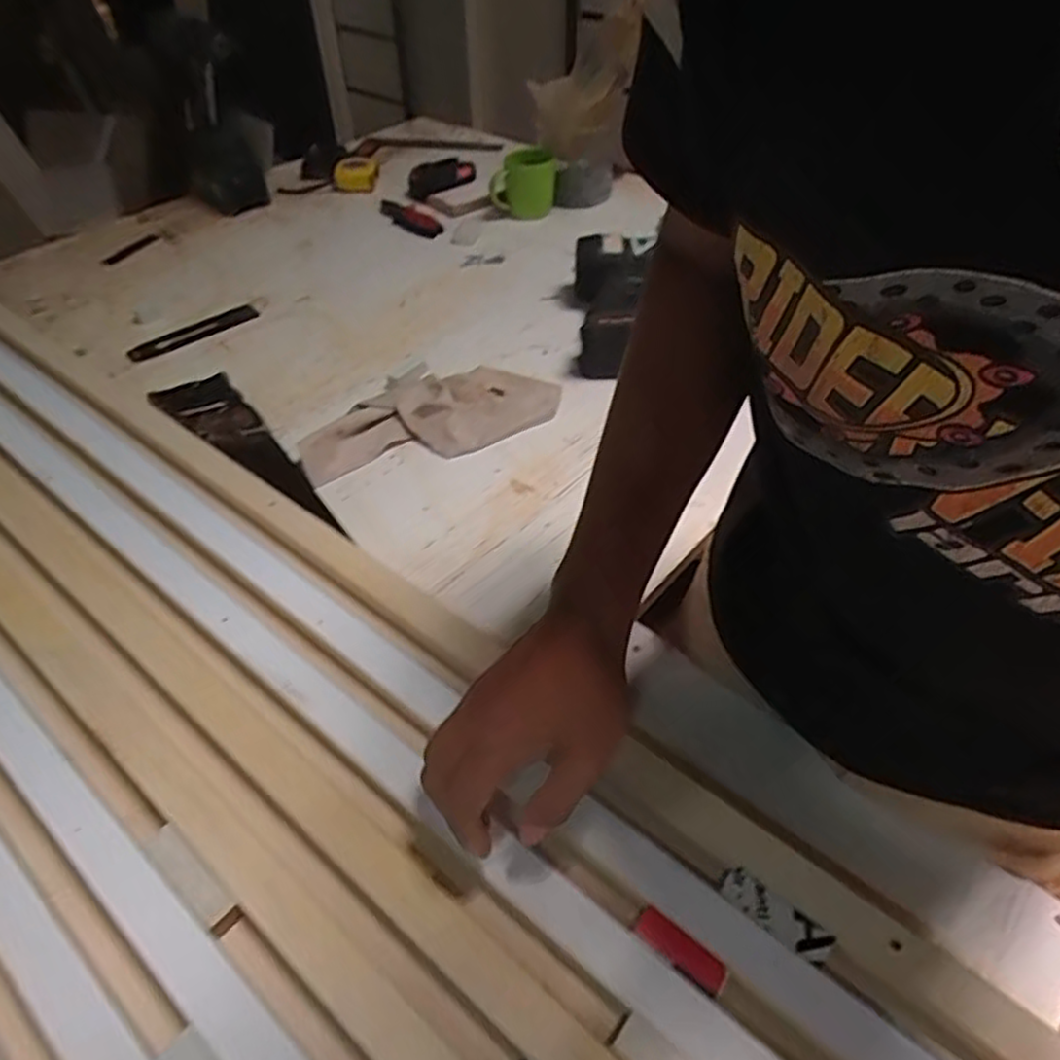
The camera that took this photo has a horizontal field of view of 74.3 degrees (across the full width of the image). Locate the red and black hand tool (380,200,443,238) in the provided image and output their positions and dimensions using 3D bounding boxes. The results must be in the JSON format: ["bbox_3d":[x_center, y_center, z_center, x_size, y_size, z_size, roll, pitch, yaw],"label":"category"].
[{"bbox_3d":[-0.211,-0.542,1.215,0.059,0.018,0.207,-27,51,-24],"label":"red and black hand tool"}]

